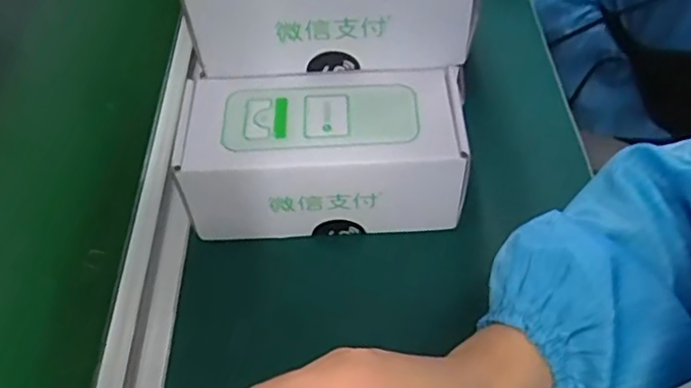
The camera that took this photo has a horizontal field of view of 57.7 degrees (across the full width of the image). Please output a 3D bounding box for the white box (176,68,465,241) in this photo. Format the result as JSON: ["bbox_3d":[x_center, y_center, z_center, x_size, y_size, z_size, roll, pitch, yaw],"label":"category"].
[{"bbox_3d":[-0.008,-0.027,0.441,0.181,0.086,0.088,-3,51,1],"label":"white box"}]

